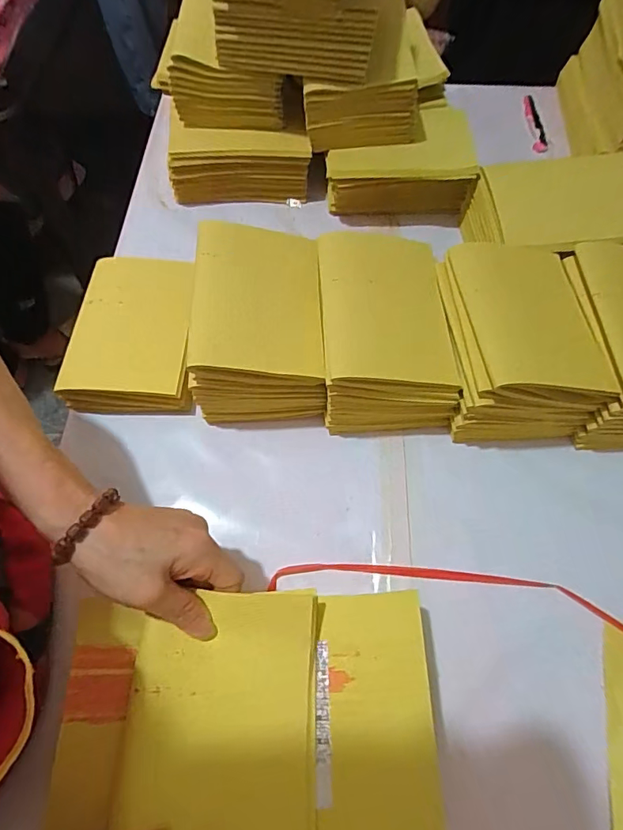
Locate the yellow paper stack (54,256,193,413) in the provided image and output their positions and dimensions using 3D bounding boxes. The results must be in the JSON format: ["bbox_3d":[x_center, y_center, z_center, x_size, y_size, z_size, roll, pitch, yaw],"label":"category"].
[{"bbox_3d":[-0.170,-0.083,0.465,0.119,0.040,0.163,0,65,-1],"label":"yellow paper stack"}]

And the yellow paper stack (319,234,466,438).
[{"bbox_3d":[0.068,-0.077,0.447,0.121,0.090,0.169,0,65,-1],"label":"yellow paper stack"}]

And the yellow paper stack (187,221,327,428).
[{"bbox_3d":[-0.047,-0.081,0.440,0.114,0.100,0.154,0,65,-1],"label":"yellow paper stack"}]

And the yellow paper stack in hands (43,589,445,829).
[{"bbox_3d":[-0.037,0.190,0.277,0.220,0.026,0.154,0,61,-5],"label":"yellow paper stack in hands"}]

